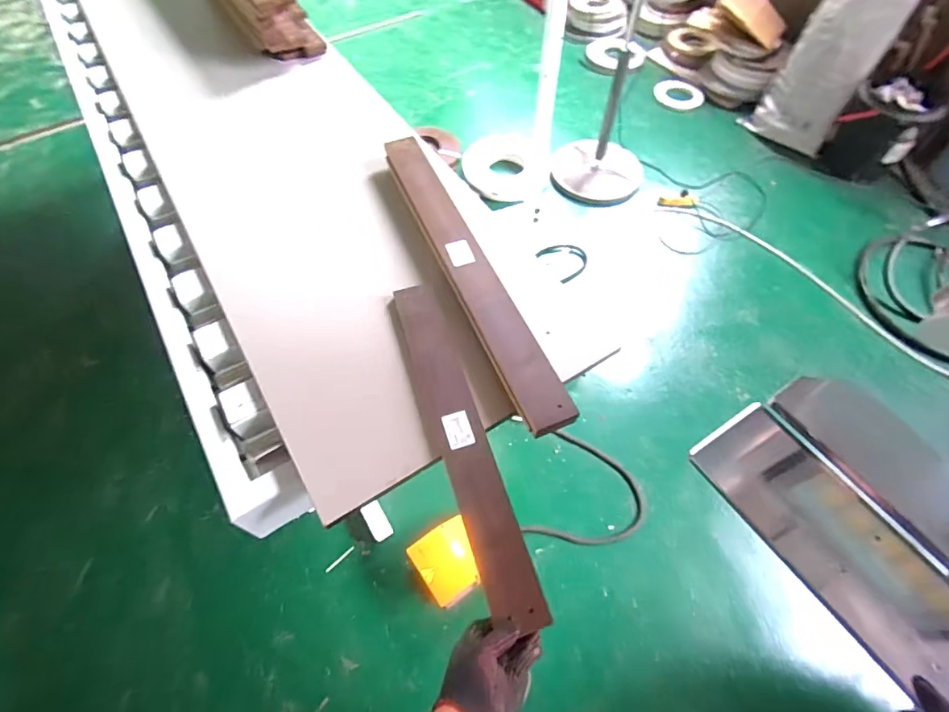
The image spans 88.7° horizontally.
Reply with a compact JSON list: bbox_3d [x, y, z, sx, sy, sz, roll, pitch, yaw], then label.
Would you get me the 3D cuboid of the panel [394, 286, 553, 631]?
[{"bbox_3d":[-0.026,0.118,0.802,0.079,0.023,0.603,-16,59,-10],"label":"panel"}]

